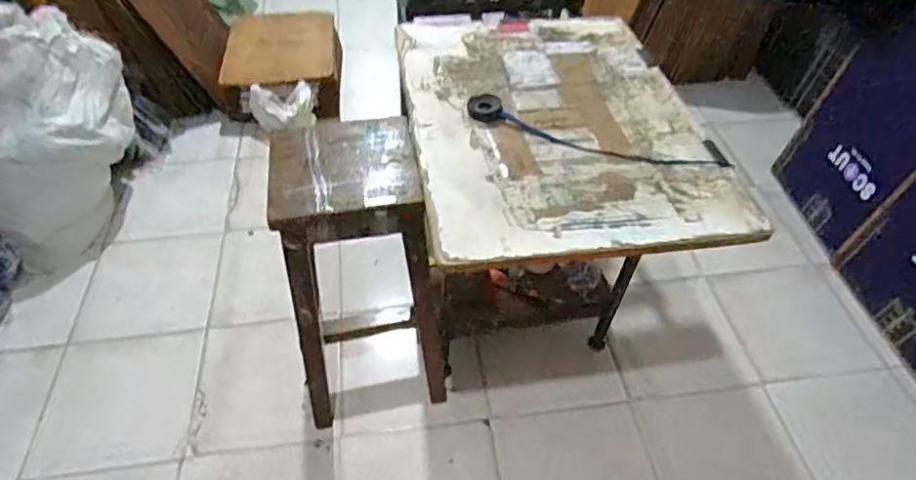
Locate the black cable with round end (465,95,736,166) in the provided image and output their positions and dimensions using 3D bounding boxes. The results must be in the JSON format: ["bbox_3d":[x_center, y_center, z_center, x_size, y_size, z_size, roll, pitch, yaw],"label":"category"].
[{"bbox_3d":[0.278,-0.218,1.153,0.533,0.029,0.117,14,49,10],"label":"black cable with round end"}]

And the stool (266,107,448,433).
[{"bbox_3d":[-0.208,0.106,1.390,0.350,0.756,0.374,-4,48,-6],"label":"stool"}]

